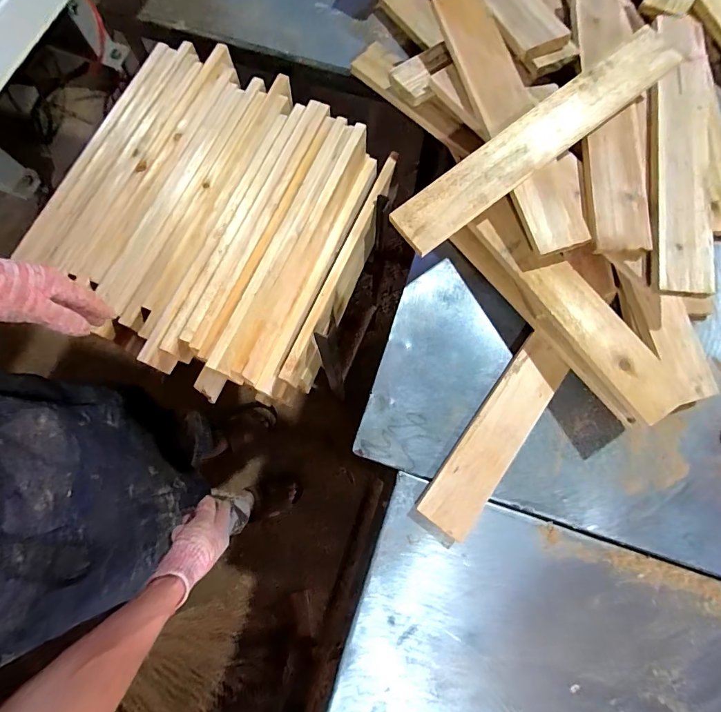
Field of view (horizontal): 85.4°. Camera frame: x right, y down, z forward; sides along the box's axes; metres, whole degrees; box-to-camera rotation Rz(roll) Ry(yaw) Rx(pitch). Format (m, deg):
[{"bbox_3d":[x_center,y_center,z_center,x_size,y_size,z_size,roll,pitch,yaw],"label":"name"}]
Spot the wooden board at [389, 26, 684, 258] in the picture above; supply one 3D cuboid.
[{"bbox_3d":[0.264,-0.327,0.594,0.496,0.018,0.082,-37,84,-3],"label":"wooden board"}]

